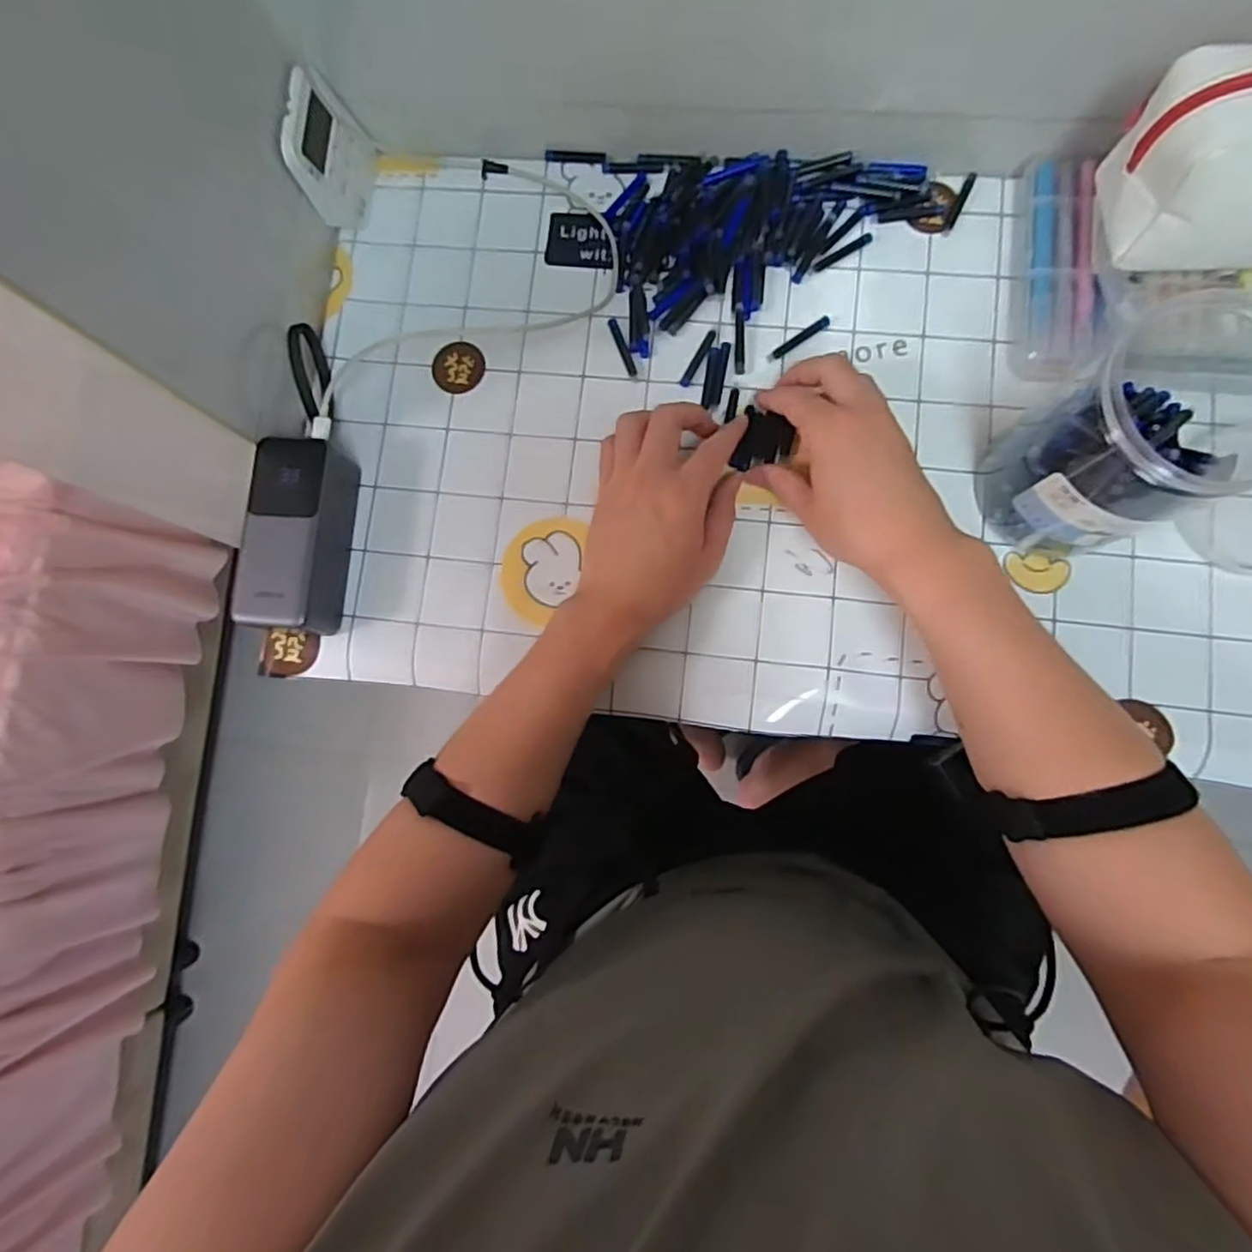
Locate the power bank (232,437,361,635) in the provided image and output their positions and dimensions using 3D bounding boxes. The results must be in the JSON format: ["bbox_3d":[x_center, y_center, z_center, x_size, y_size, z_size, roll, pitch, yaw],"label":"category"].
[{"bbox_3d":[-0.226,-0.063,0.474,0.051,0.057,0.130,3,84,5],"label":"power bank"}]

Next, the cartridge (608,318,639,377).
[{"bbox_3d":[-0.003,-0.204,0.500,0.007,0.004,0.047,-21,82,2],"label":"cartridge"}]

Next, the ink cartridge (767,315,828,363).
[{"bbox_3d":[0.124,-0.207,0.493,0.051,0.004,0.008,-32,82,0],"label":"ink cartridge"}]

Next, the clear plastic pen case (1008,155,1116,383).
[{"bbox_3d":[0.299,-0.243,0.466,0.048,0.032,0.154,7,84,5],"label":"clear plastic pen case"}]

